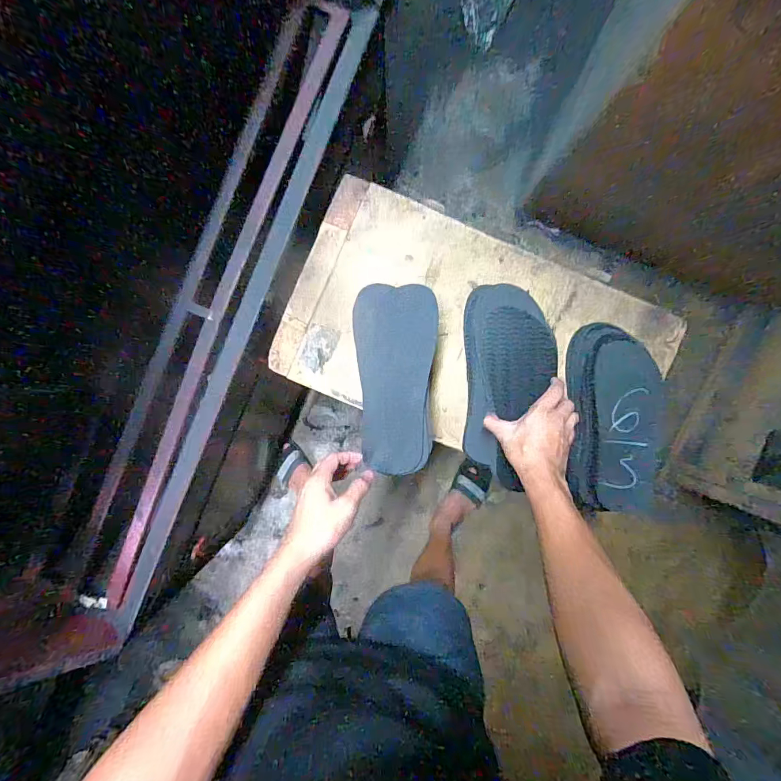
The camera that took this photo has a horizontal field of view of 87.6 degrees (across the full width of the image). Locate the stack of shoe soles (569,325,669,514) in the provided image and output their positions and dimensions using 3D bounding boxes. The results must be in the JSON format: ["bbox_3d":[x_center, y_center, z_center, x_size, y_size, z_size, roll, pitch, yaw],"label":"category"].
[{"bbox_3d":[0.368,0.038,0.673,0.123,0.090,0.307,2,79,1],"label":"stack of shoe soles"}]

